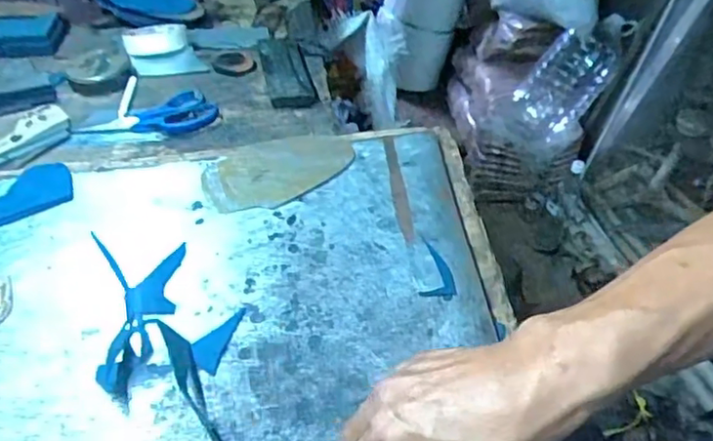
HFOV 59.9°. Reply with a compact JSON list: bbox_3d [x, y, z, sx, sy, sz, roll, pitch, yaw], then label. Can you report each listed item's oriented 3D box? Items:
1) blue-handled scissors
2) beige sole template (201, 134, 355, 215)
[{"bbox_3d":[-0.238,-0.113,0.701,0.150,0.012,0.065,-17,48,-22],"label":"blue-handled scissors"},{"bbox_3d":[-0.074,-0.050,0.597,0.143,0.005,0.086,-21,50,-15],"label":"beige sole template"}]

